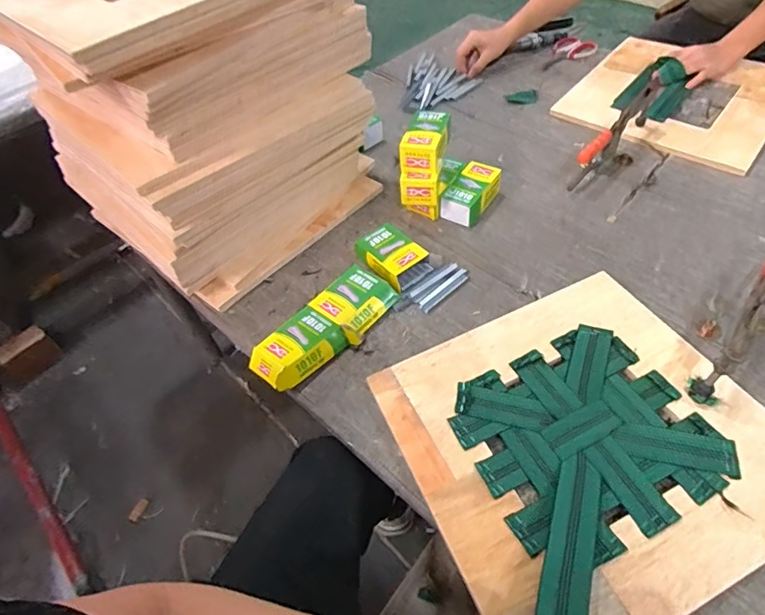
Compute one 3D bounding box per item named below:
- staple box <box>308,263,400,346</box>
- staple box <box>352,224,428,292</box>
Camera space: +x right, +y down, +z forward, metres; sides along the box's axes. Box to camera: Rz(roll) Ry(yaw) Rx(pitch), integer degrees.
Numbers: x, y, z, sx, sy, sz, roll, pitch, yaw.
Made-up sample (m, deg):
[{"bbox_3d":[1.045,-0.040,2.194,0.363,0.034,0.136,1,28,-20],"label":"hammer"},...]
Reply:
[{"bbox_3d":[-0.045,-0.010,0.790,0.101,0.027,0.122,27,58,25],"label":"staple box"},{"bbox_3d":[0.014,-0.093,0.849,0.089,0.035,0.121,-38,56,-23],"label":"staple box"}]

